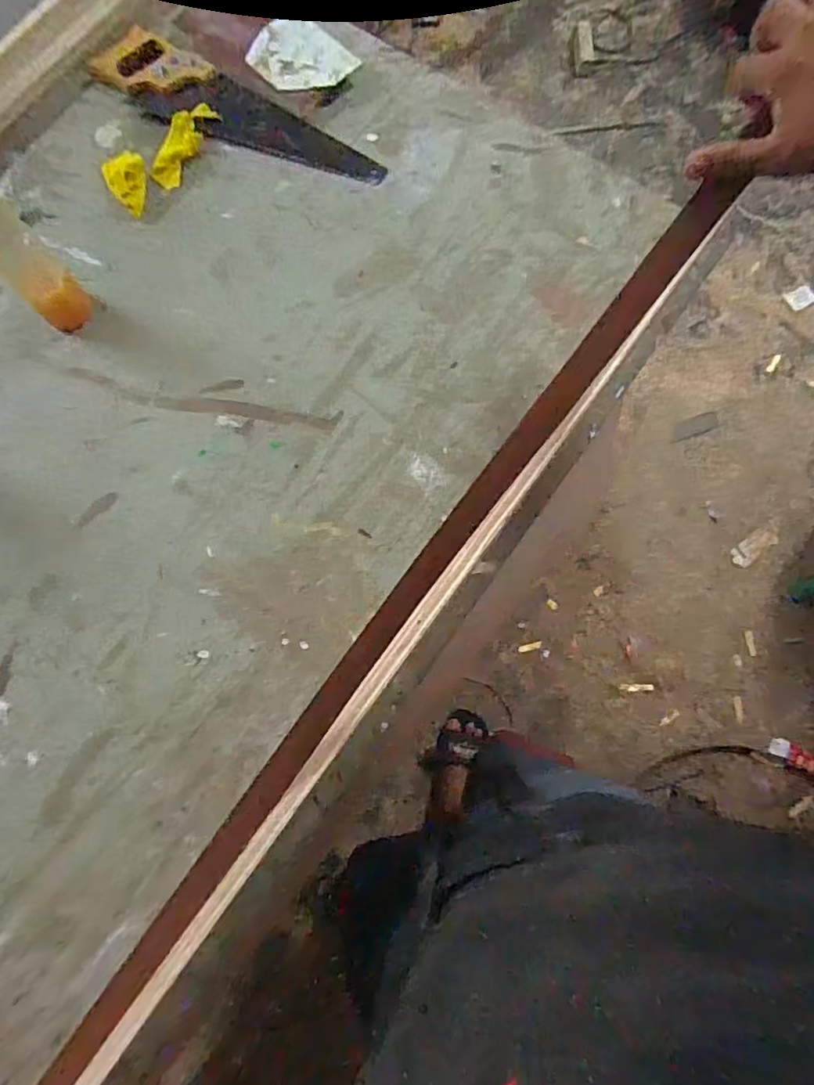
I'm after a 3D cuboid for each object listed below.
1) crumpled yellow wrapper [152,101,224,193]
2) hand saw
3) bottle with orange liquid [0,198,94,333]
[{"bbox_3d":[-0.291,-0.512,0.732,0.050,0.018,0.120,27,79,7],"label":"crumpled yellow wrapper"},{"bbox_3d":[-0.230,-0.553,0.740,0.413,0.025,0.101,33,80,8],"label":"hand saw"},{"bbox_3d":[-0.404,-0.300,0.600,0.054,0.190,0.062,42,81,10],"label":"bottle with orange liquid"}]

